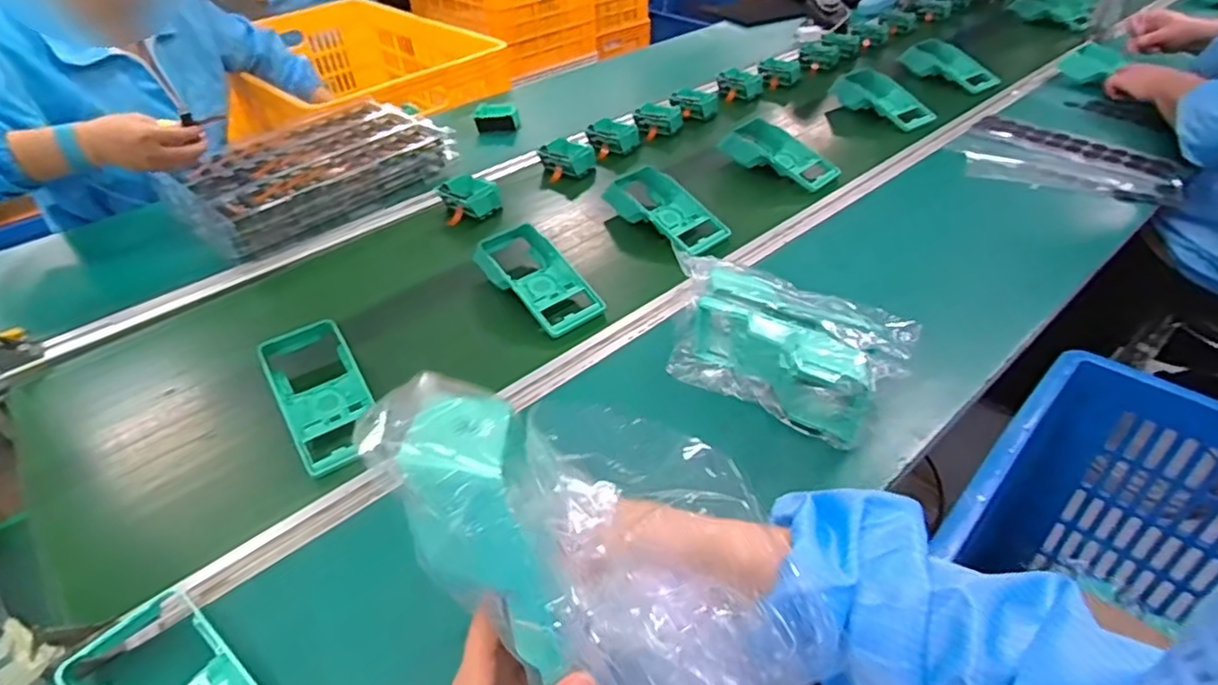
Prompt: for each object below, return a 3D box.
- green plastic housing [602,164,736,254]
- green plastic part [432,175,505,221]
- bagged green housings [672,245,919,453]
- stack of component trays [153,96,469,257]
[{"bbox_3d":[0.078,-0.185,0.892,0.099,0.053,0.186,-29,48,-28],"label":"green plastic housing"},{"bbox_3d":[-0.209,-0.218,0.951,0.086,0.039,0.080,31,50,31],"label":"green plastic part"},{"bbox_3d":[0.165,0.000,0.638,0.236,0.094,0.108,25,48,27],"label":"bagged green housings"},{"bbox_3d":[-0.470,-0.265,0.999,0.295,0.076,0.384,27,49,29],"label":"stack of component trays"}]

